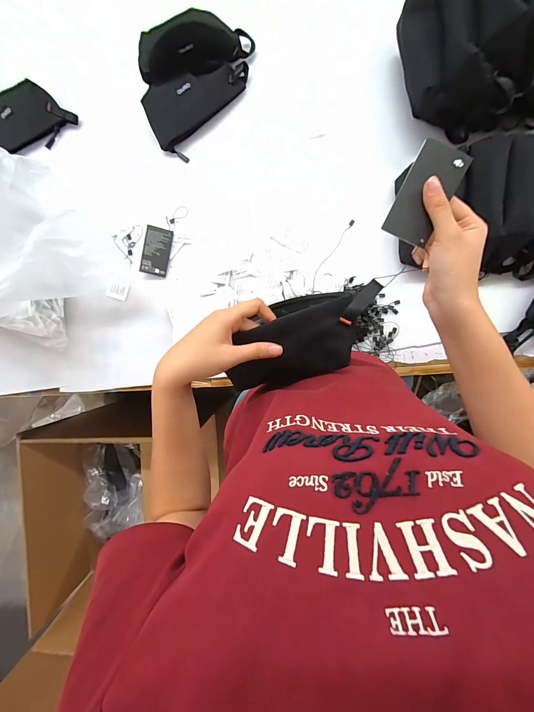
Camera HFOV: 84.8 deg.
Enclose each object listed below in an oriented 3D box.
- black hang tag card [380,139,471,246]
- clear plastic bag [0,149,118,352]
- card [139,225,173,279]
[{"bbox_3d":[0.158,-0.160,0.291,0.050,0.006,0.086,23,107,-3],"label":"black hang tag card"},{"bbox_3d":[-0.417,-0.158,0.502,0.170,0.230,0.297,38,95,6],"label":"clear plastic bag"},{"bbox_3d":[-0.213,-0.202,0.565,0.049,0.006,0.089,11,96,-15],"label":"card"}]

